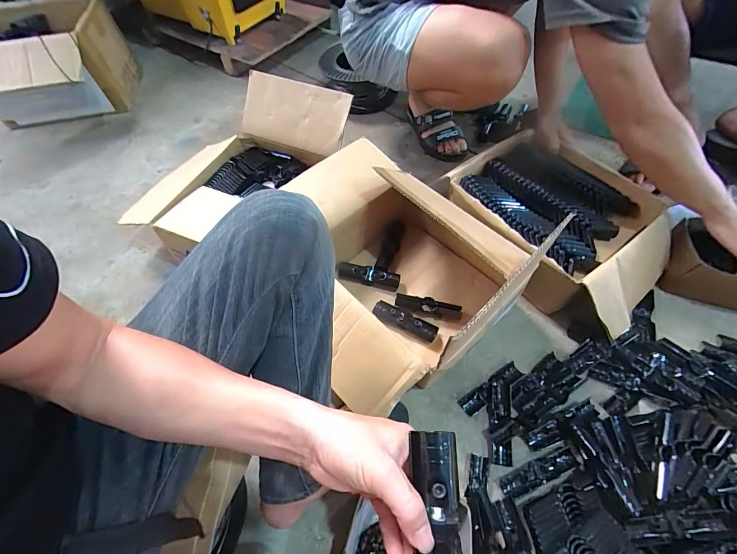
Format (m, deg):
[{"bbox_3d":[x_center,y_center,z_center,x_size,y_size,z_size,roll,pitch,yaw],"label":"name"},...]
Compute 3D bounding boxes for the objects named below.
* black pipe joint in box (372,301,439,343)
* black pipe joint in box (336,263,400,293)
[{"bbox_3d":[0.071,0.086,0.672,0.130,0.029,0.040,24,62,17],"label":"black pipe joint in box"},{"bbox_3d":[-0.001,0.001,0.734,0.136,0.040,0.041,14,59,11],"label":"black pipe joint in box"}]

